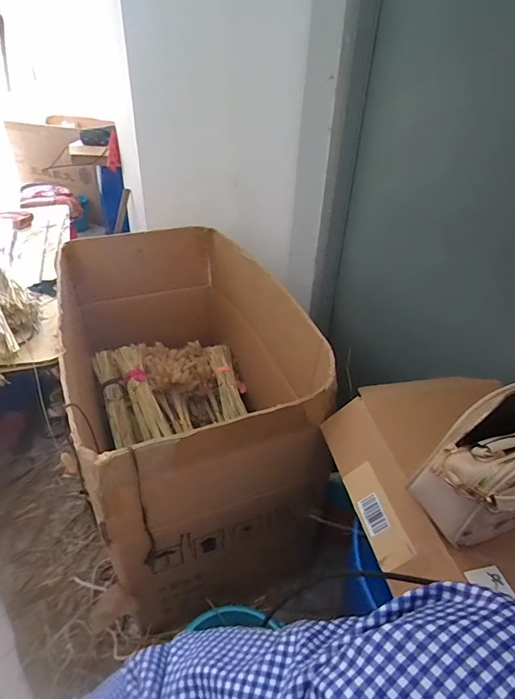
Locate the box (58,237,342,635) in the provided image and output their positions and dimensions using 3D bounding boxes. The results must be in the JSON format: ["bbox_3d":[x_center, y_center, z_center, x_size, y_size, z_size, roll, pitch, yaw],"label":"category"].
[{"bbox_3d":[-0.172,0.097,1.022,0.428,0.516,0.766,-12,39,-19],"label":"box"}]

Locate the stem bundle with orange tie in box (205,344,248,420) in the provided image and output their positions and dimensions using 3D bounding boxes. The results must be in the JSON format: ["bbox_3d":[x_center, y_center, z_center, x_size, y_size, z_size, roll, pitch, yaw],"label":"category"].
[{"bbox_3d":[-0.087,0.090,1.206,0.074,0.066,0.252,-8,52,-15],"label":"stem bundle with orange tie in box"}]

